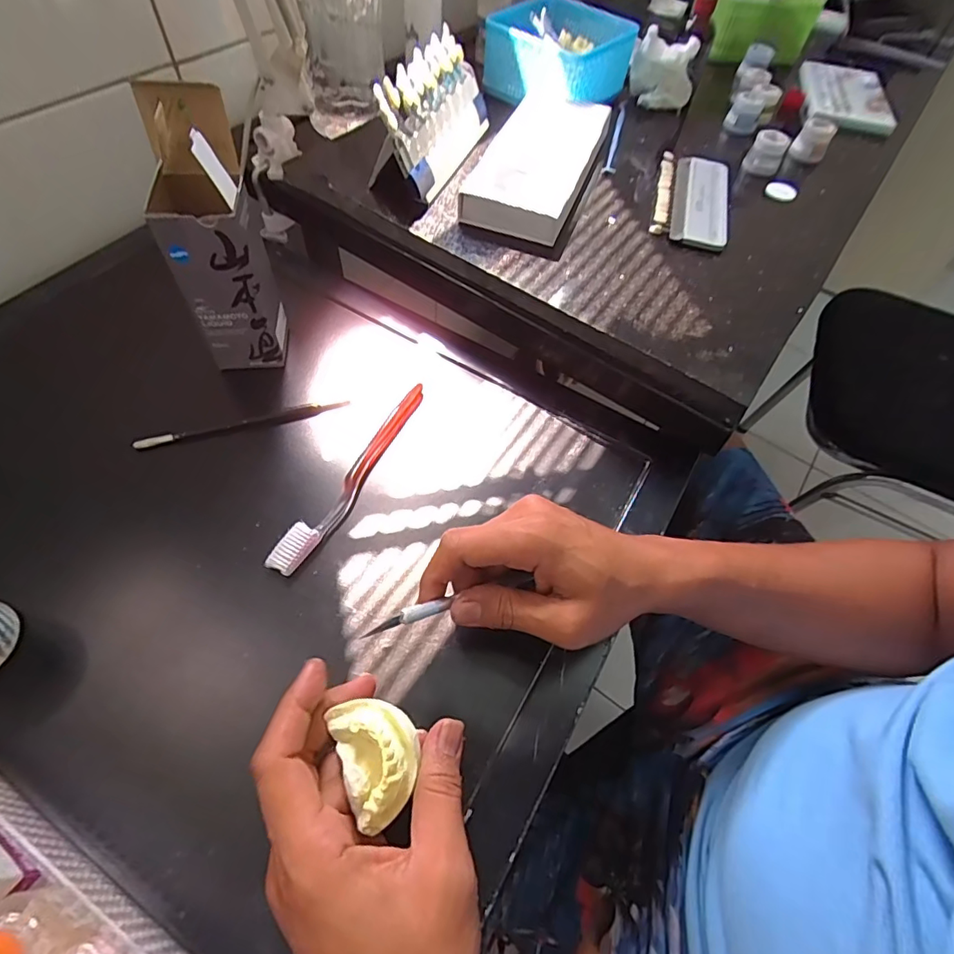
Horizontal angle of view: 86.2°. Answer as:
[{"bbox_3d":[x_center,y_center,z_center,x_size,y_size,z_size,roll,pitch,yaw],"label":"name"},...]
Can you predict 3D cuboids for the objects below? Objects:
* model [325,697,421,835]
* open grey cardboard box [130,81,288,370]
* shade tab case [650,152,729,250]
[{"bbox_3d":[-0.048,0.136,0.251,0.038,0.024,0.056,-20,61,-16],"label":"model"},{"bbox_3d":[-0.193,-0.172,0.383,0.063,0.179,0.068,-12,59,-12],"label":"open grey cardboard box"},{"bbox_3d":[0.213,-0.275,0.503,0.071,0.010,0.146,15,58,5],"label":"shade tab case"}]

